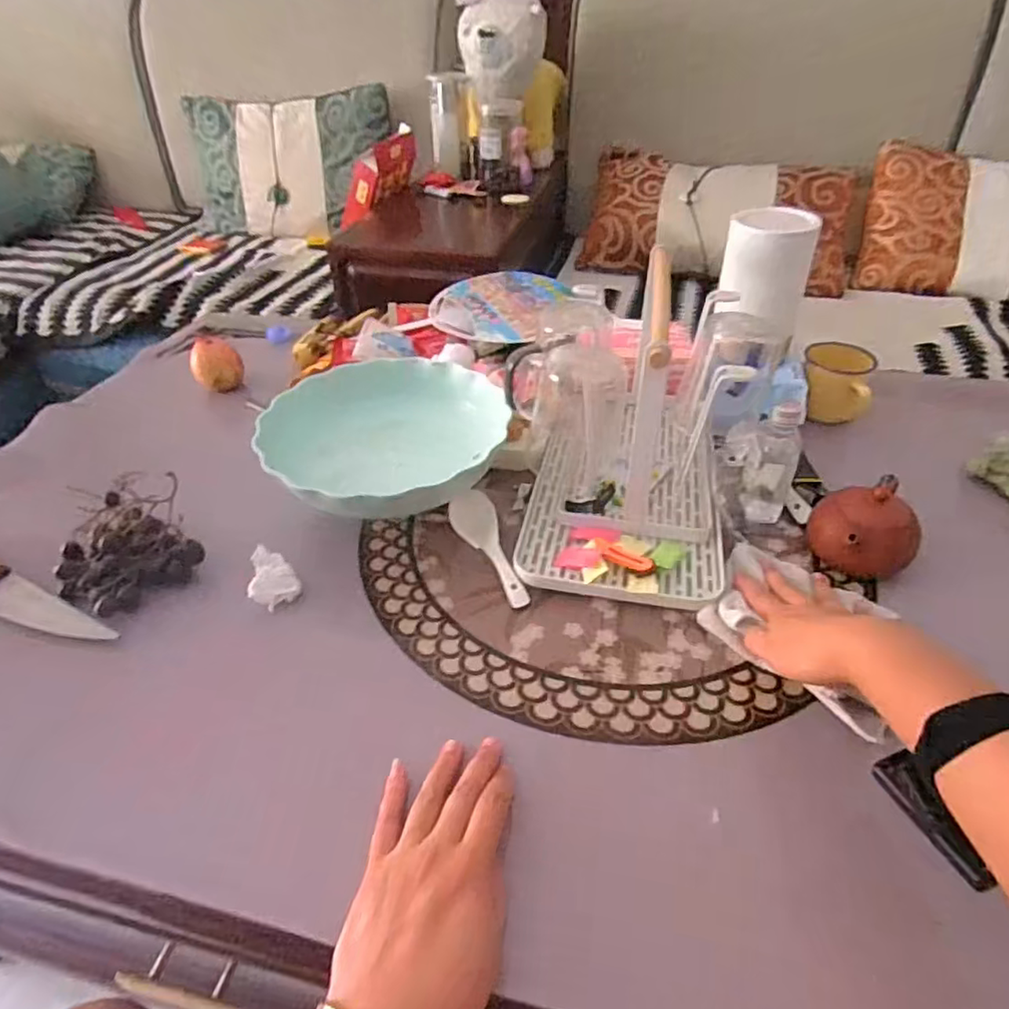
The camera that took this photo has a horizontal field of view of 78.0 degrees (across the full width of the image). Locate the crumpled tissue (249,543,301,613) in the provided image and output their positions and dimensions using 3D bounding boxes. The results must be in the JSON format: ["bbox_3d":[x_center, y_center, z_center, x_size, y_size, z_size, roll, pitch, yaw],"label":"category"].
[{"bbox_3d":[-0.197,0.060,0.524,0.039,0.033,0.042,-19,43,-21],"label":"crumpled tissue"}]

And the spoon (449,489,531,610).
[{"bbox_3d":[-0.017,0.038,0.557,0.040,0.025,0.133,-12,41,-13],"label":"spoon"}]

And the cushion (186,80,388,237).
[{"bbox_3d":[-0.563,-0.860,1.588,0.550,0.317,0.123,8,40,11],"label":"cushion"}]

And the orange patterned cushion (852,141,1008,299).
[{"bbox_3d":[0.982,-0.536,1.233,0.503,0.120,0.288,11,86,12],"label":"orange patterned cushion"}]

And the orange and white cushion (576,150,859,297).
[{"bbox_3d":[0.448,-0.608,1.330,0.537,0.124,0.322,16,74,7],"label":"orange and white cushion"}]

